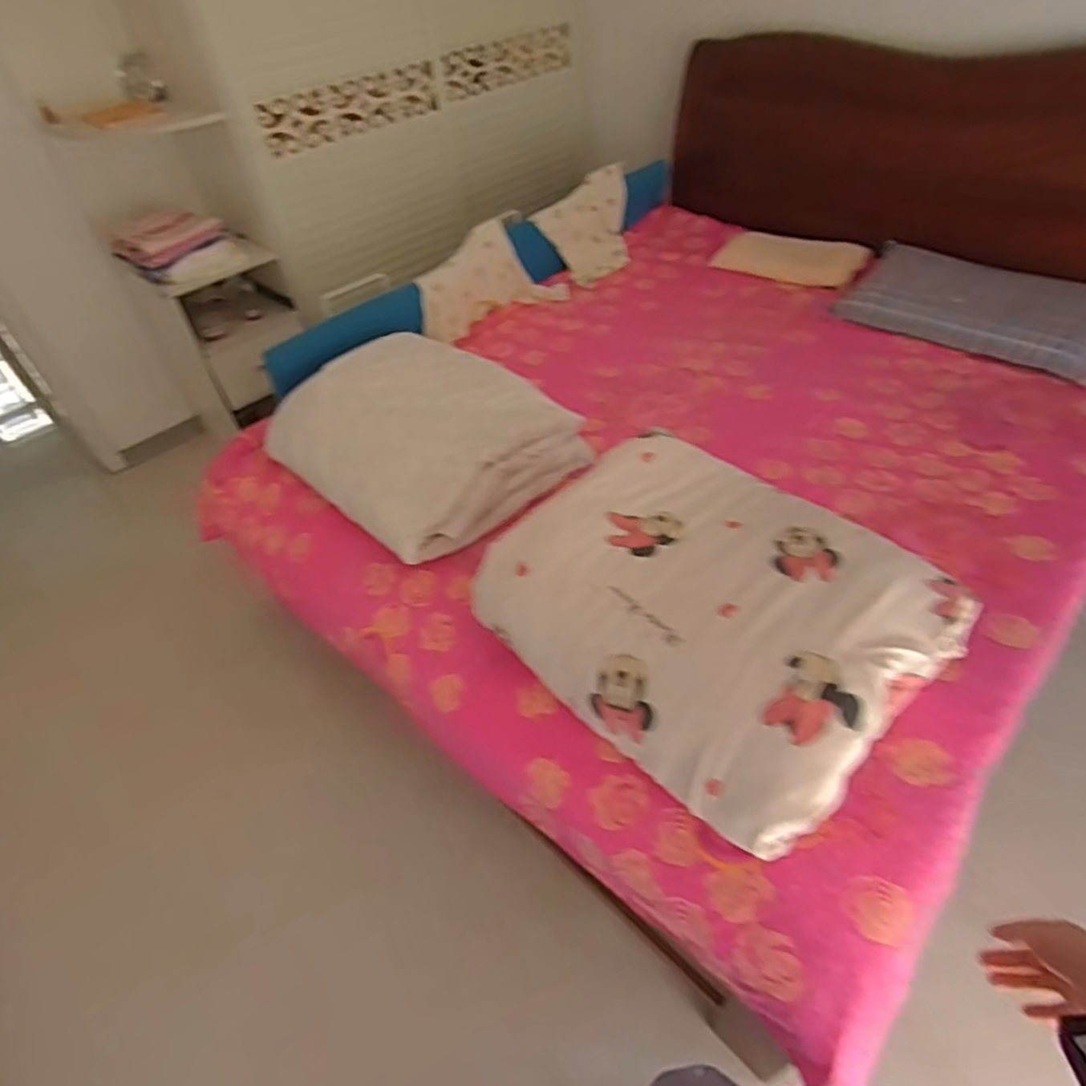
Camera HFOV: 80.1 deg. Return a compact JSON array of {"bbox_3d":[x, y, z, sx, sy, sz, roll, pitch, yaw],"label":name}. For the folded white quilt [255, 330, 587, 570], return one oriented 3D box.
[{"bbox_3d":[-0.306,-0.293,1.532,0.638,0.249,0.496,31,56,33],"label":"folded white quilt"}]

